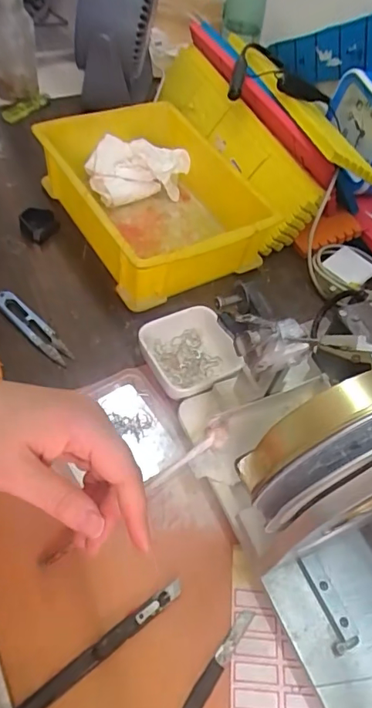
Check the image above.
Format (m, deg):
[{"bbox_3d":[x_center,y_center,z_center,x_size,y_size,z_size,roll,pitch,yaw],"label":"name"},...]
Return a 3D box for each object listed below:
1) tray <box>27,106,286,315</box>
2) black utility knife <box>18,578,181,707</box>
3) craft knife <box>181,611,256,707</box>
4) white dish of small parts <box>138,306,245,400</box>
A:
[{"bbox_3d":[-0.029,-0.181,0.562,0.200,0.076,0.251,-25,63,-24],"label":"tray"},{"bbox_3d":[-0.059,0.198,0.323,0.137,0.008,0.011,-30,65,-26],"label":"black utility knife"},{"bbox_3d":[0.022,0.209,0.331,0.011,0.006,0.080,35,57,15],"label":"craft knife"},{"bbox_3d":[0.005,-0.002,0.460,0.084,0.026,0.083,-20,61,-22],"label":"white dish of small parts"}]

